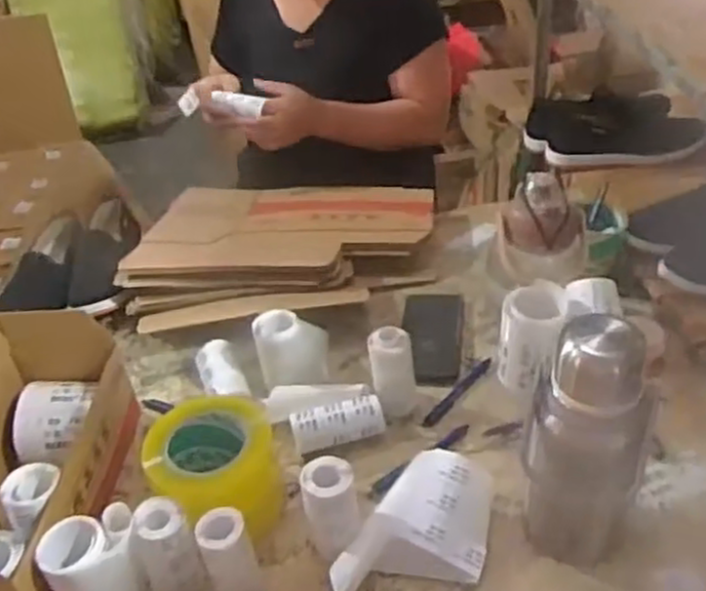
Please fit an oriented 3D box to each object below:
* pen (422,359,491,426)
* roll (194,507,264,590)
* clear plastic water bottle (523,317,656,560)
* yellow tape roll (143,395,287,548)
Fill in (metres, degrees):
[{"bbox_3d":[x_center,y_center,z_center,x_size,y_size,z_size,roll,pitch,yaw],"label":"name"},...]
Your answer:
[{"bbox_3d":[0.123,0.110,0.883,0.017,0.011,0.132,22,45,33],"label":"pen"},{"bbox_3d":[-0.107,0.235,0.668,0.042,0.100,0.044,-17,38,-14],"label":"roll"},{"bbox_3d":[0.195,0.132,0.644,0.093,0.244,0.074,7,38,17],"label":"clear plastic water bottle"},{"bbox_3d":[-0.132,0.178,0.761,0.123,0.114,0.115,-4,36,3],"label":"yellow tape roll"}]

